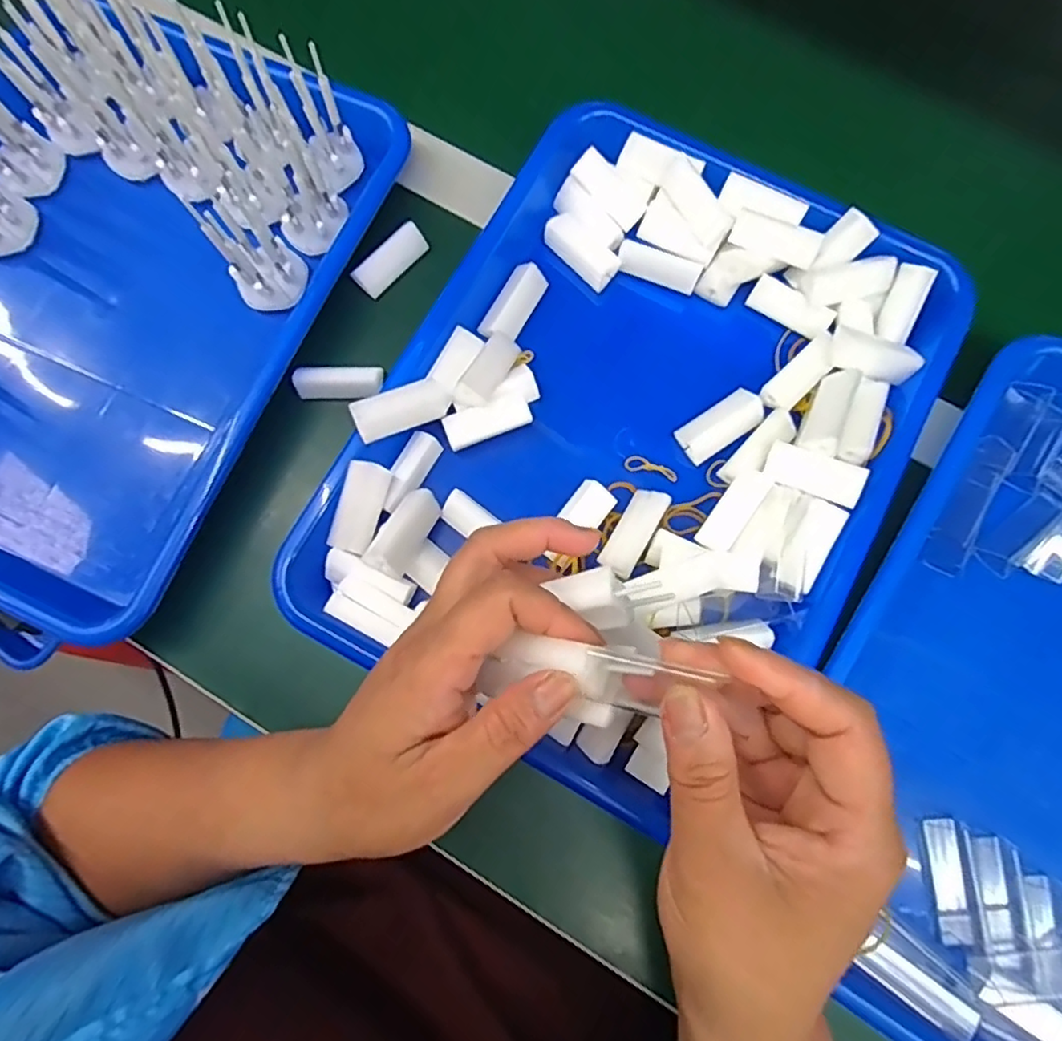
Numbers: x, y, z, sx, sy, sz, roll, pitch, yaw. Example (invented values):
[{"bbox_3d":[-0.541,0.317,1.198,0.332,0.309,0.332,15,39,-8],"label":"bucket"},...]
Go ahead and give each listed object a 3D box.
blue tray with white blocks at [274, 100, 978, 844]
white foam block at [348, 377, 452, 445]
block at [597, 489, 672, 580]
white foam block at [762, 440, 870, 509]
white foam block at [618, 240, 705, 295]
[{"bbox_3d":[0.053,-0.039,0.327,0.245,0.052,0.319,29,80,6],"label":"blue tray with white blocks"},{"bbox_3d":[-0.065,-0.057,0.311,0.050,0.013,0.020,-24,79,-23],"label":"white foam block"},{"bbox_3d":[0.053,0.005,0.314,0.018,0.010,0.046,31,80,6],"label":"block"},{"bbox_3d":[0.141,-0.023,0.306,0.045,0.012,0.019,25,80,5],"label":"white foam block"},{"bbox_3d":[0.072,-0.142,0.347,0.046,0.012,0.015,18,79,4],"label":"white foam block"}]

